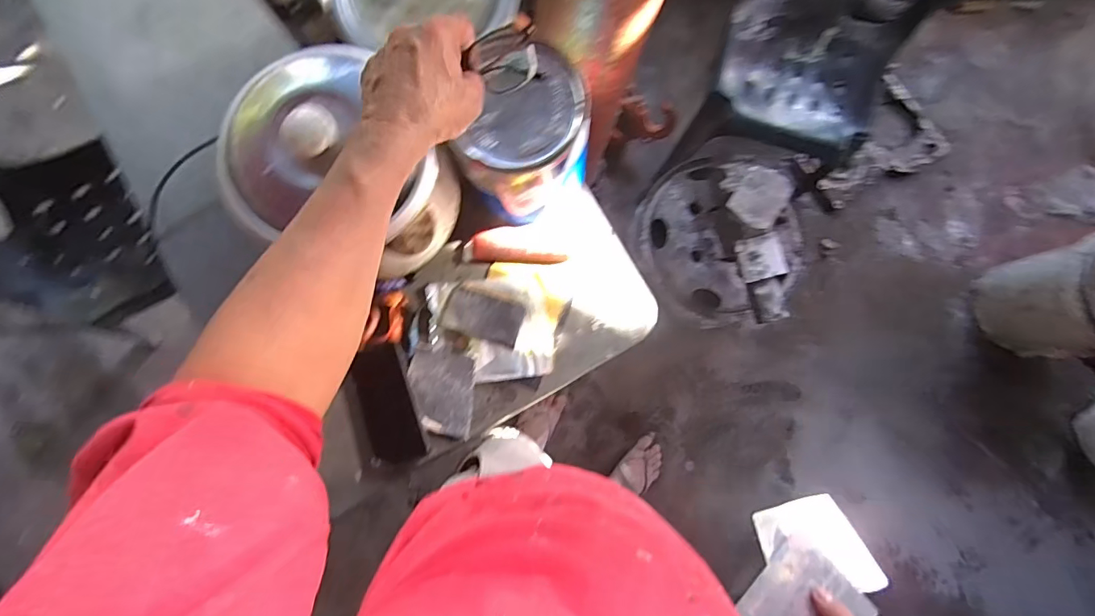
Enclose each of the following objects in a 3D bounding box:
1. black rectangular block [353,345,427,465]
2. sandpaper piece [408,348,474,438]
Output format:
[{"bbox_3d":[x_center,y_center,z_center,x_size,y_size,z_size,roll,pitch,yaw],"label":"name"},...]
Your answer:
[{"bbox_3d":[-0.226,0.135,0.687,0.075,0.020,0.163,-19,84,-4],"label":"black rectangular block"},{"bbox_3d":[-0.149,0.118,0.680,0.090,0.016,0.114,4,83,-1],"label":"sandpaper piece"}]

